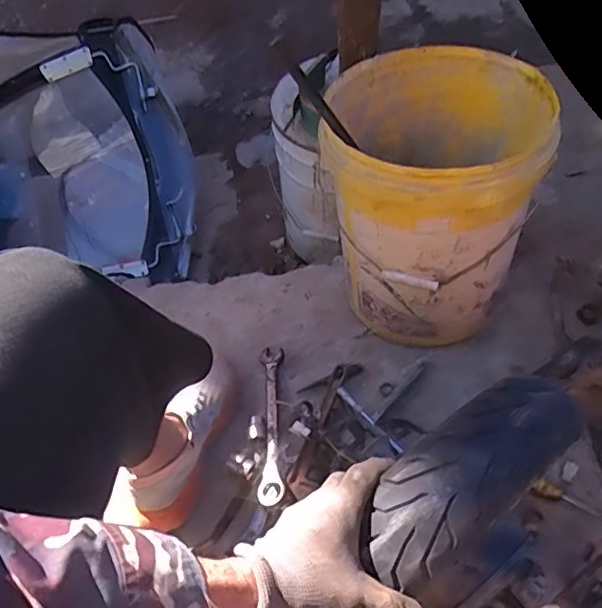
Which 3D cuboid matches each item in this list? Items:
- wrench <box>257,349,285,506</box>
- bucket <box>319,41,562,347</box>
[{"bbox_3d":[-0.046,0.179,0.864,0.036,0.020,0.253,-3,54,3],"label":"wrench"},{"bbox_3d":[0.187,-0.159,0.861,0.270,0.341,0.296,-3,54,3],"label":"bucket"}]

